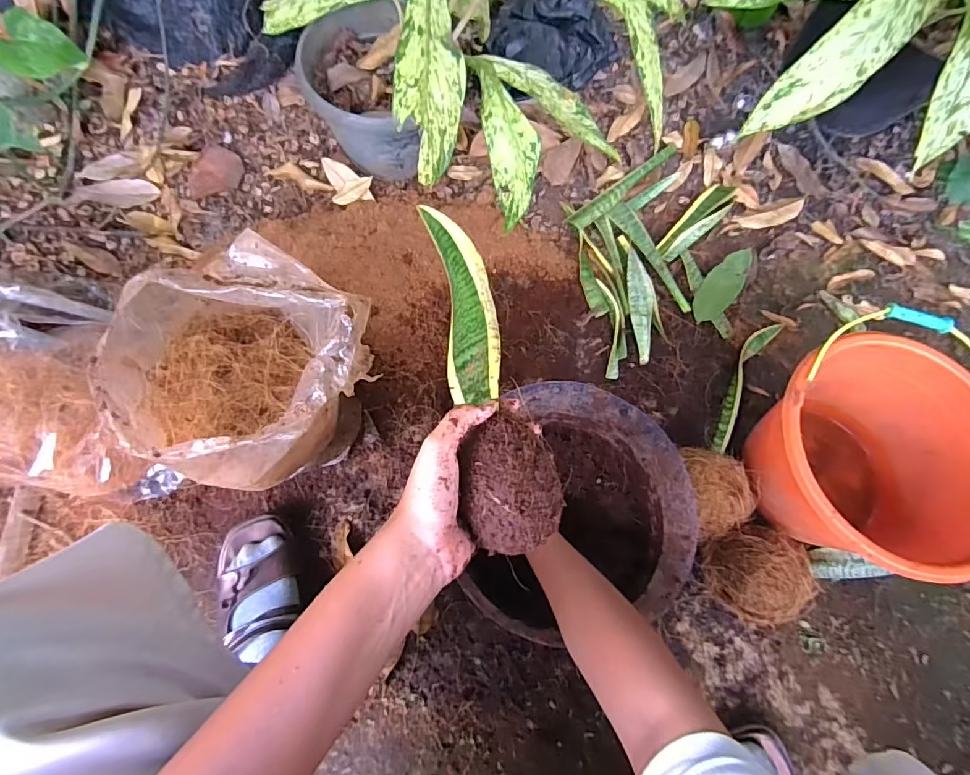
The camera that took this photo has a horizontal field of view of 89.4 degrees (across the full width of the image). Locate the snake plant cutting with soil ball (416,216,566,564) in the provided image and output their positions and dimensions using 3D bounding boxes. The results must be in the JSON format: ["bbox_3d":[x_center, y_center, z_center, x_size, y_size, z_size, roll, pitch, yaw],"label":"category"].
[{"bbox_3d":[-0.003,-0.036,0.410,0.063,0.056,0.338,-7,48,-5],"label":"snake plant cutting with soil ball"}]

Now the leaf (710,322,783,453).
[{"bbox_3d":[0.402,-0.011,0.766,0.039,0.038,0.273,33,72,9],"label":"leaf"}]

